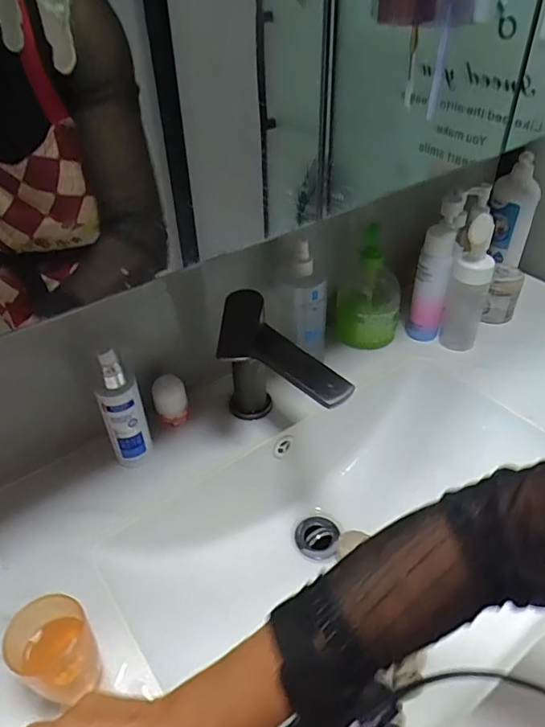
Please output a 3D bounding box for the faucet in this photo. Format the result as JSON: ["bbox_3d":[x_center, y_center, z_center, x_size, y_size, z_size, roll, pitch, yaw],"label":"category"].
[{"bbox_3d":[0.008,0.032,0.554,0.065,0.164,0.162,-28,46,-28],"label":"faucet"}]

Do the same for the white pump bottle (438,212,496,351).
[{"bbox_3d":[0.255,-0.098,0.672,0.044,0.192,0.042,23,45,26],"label":"white pump bottle"}]

